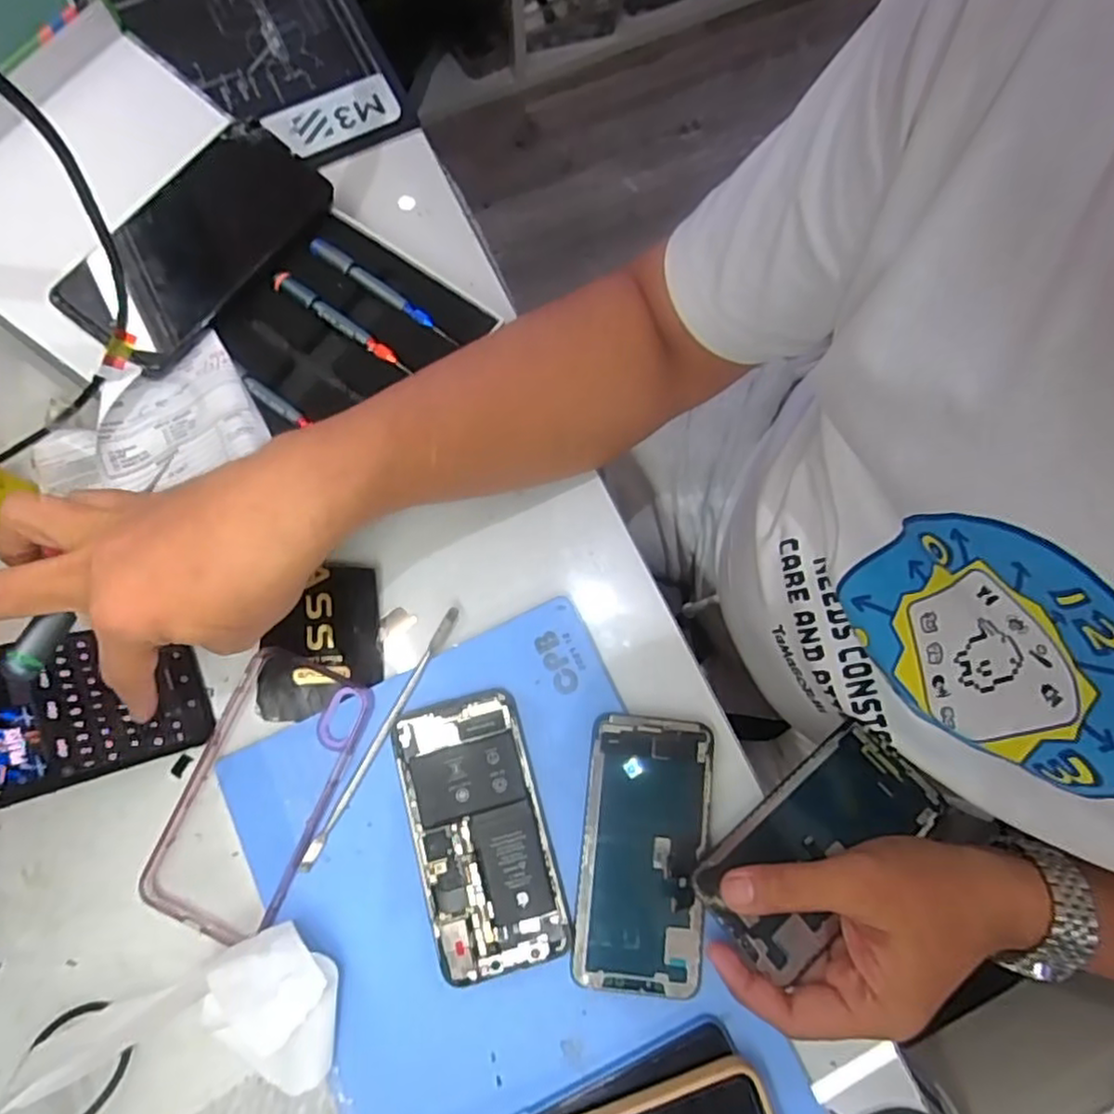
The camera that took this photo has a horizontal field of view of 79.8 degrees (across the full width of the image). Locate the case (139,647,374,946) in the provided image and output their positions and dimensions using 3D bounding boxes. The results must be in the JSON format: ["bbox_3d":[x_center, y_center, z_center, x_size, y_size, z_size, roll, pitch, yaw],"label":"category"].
[{"bbox_3d":[-0.165,0.129,0.371,0.079,0.016,0.144,23,78,4],"label":"case"}]

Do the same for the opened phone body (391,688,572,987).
[{"bbox_3d":[-0.044,0.149,0.364,0.072,0.007,0.141,-15,75,-5],"label":"opened phone body"}]

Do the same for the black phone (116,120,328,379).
[{"bbox_3d":[-0.217,-0.195,0.410,0.072,0.011,0.160,40,79,-15],"label":"black phone"}]

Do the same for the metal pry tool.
[{"bbox_3d":[-0.098,0.099,0.372,0.009,0.009,0.158,27,76,6],"label":"metal pry tool"}]

